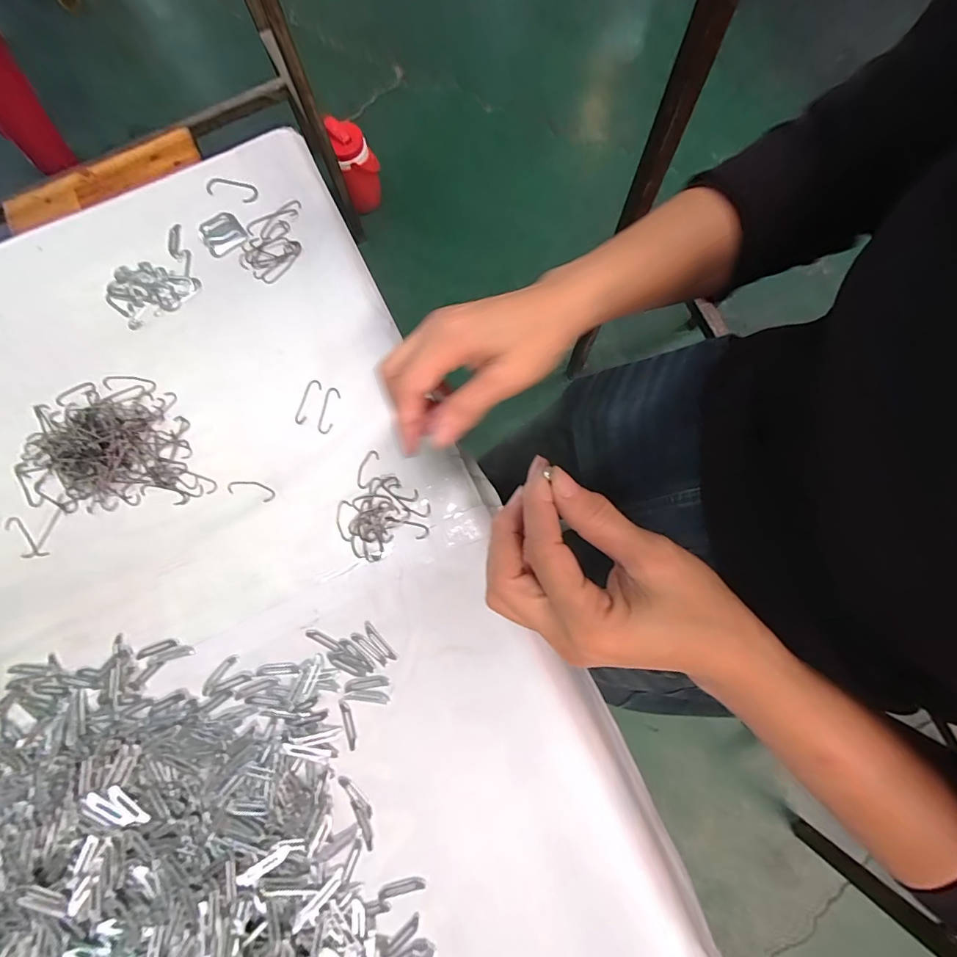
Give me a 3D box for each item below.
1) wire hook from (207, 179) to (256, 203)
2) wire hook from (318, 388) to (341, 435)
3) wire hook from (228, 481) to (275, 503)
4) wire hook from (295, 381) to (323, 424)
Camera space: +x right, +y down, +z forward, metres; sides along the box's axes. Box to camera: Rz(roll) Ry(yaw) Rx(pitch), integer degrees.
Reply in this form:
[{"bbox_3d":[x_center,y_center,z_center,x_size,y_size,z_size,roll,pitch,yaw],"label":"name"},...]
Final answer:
[{"bbox_3d":[-0.244,-0.286,0.435,0.051,0.004,0.020,13,79,1],"label":"wire hook"},{"bbox_3d":[-0.130,-0.059,0.381,0.014,0.004,0.042,11,79,1],"label":"wire hook"},{"bbox_3d":[-0.189,0.009,0.367,0.041,0.004,0.015,14,76,7],"label":"wire hook"},{"bbox_3d":[-0.150,-0.068,0.383,0.012,0.004,0.043,21,79,2],"label":"wire hook"}]

